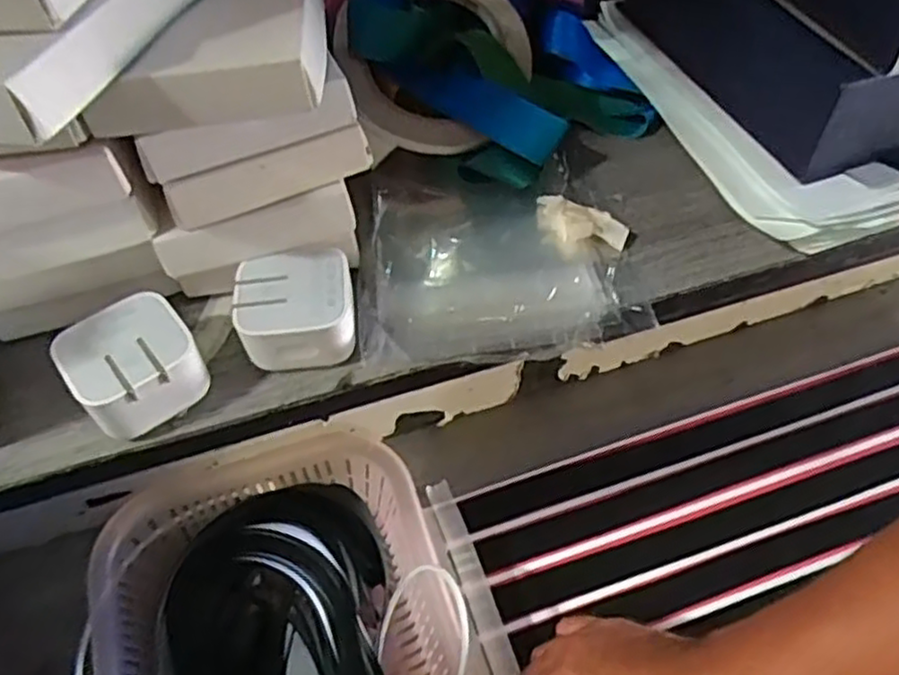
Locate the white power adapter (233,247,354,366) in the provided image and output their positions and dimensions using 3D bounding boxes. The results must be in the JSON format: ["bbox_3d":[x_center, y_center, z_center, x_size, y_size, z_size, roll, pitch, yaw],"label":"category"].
[{"bbox_3d":[-0.063,-0.012,0.295,0.046,0.024,0.046,-8,53,-5],"label":"white power adapter"}]

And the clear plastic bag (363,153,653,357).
[{"bbox_3d":[0.021,-0.036,0.327,0.118,0.016,0.117,-1,53,1],"label":"clear plastic bag"}]

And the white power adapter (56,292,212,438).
[{"bbox_3d":[-0.123,0.011,0.279,0.044,0.027,0.049,-33,59,-22],"label":"white power adapter"}]

